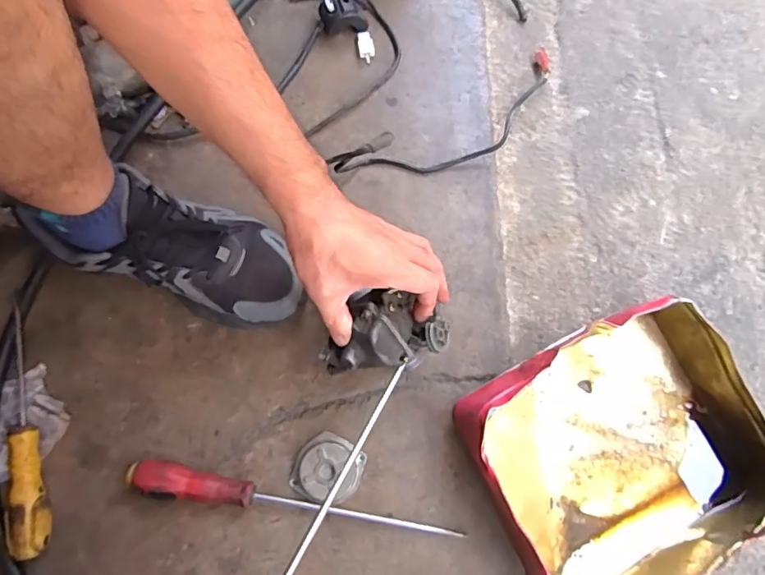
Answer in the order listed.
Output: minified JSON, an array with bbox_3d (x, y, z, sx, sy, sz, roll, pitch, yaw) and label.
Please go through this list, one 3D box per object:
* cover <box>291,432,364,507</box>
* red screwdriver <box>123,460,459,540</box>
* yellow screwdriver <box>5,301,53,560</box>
[{"bbox_3d":[-0.052,0.171,0.471,0.060,0.021,0.062,0,74,-1],"label":"cover"},{"bbox_3d":[-0.082,0.201,0.456,0.302,0.035,0.030,12,75,3],"label":"red screwdriver"},{"bbox_3d":[-0.347,0.129,0.479,0.035,0.028,0.236,-17,75,-5],"label":"yellow screwdriver"}]

